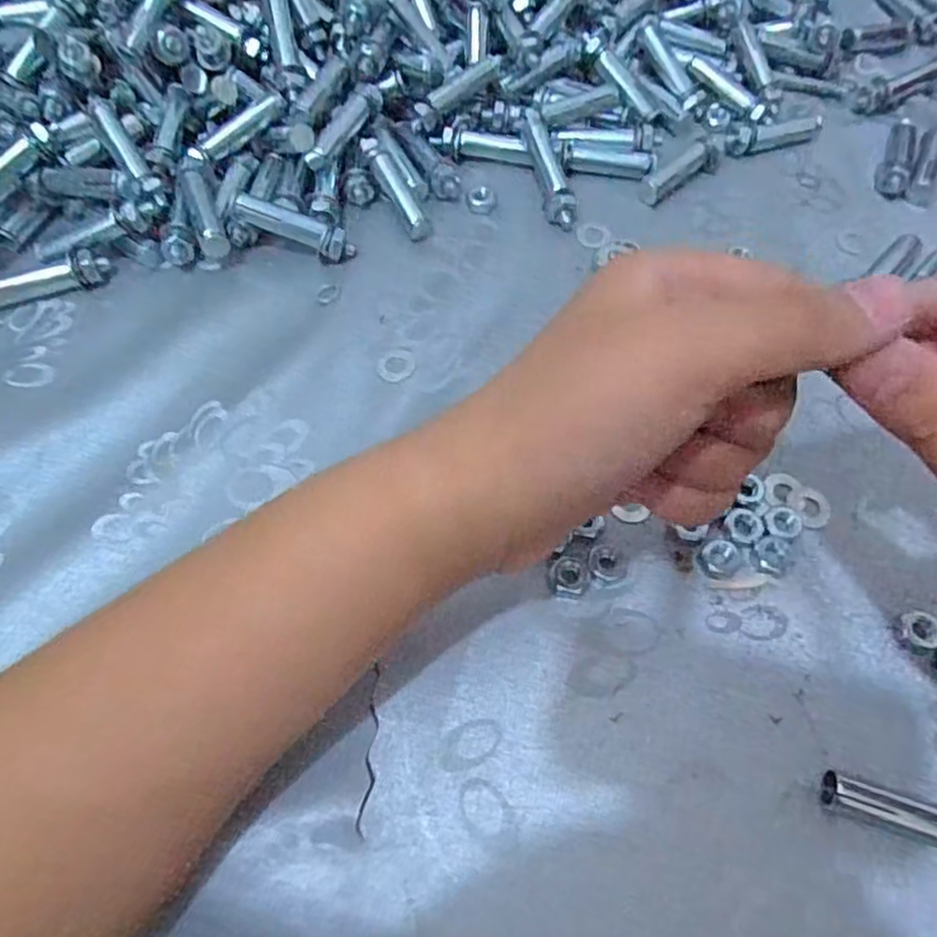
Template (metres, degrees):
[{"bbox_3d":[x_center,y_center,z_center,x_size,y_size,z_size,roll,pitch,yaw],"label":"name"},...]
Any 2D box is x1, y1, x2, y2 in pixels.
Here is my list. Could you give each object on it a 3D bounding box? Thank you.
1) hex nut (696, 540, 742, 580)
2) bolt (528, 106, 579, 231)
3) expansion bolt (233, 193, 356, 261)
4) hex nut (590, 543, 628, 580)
[{"bbox_3d":[0.089,0.032,0.244,0.015,0.006,0.013,-16,63,-10],"label":"hex nut"},{"bbox_3d":[0.038,-0.144,0.330,0.014,0.010,0.063,-12,78,-7],"label":"bolt"},{"bbox_3d":[-0.077,-0.107,0.306,0.054,0.011,0.013,21,62,-5],"label":"expansion bolt"},{"bbox_3d":[0.049,0.033,0.244,0.013,0.004,0.013,10,61,5],"label":"hex nut"}]

